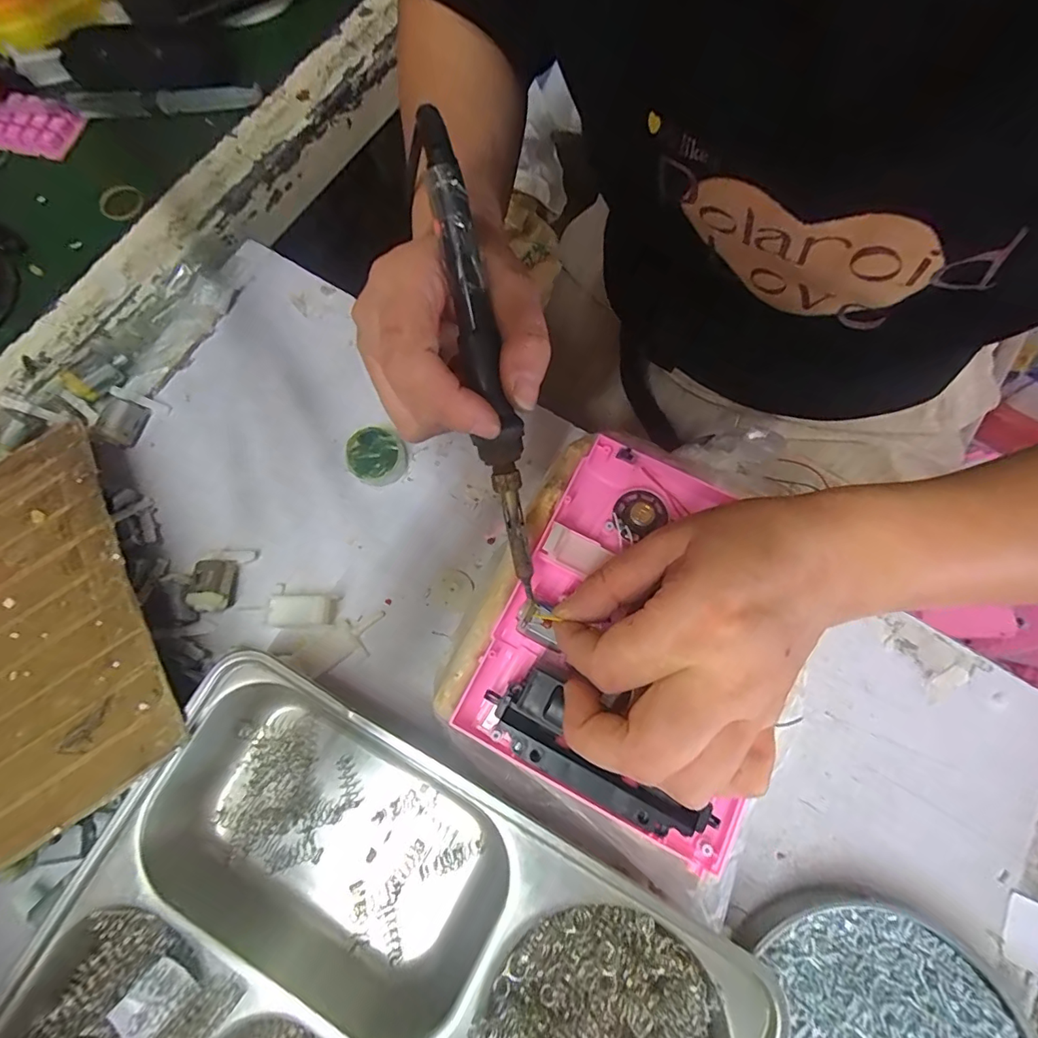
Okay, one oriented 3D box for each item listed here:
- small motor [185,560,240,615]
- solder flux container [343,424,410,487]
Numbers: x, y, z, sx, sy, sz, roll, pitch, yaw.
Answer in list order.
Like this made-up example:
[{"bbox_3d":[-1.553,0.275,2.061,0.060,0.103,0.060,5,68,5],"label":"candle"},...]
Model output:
[{"bbox_3d":[-0.170,0.037,0.277,0.021,0.017,0.029,1,74,0],"label":"small motor"},{"bbox_3d":[-0.086,-0.037,0.299,0.032,0.020,0.034,0,74,0],"label":"solder flux container"}]

